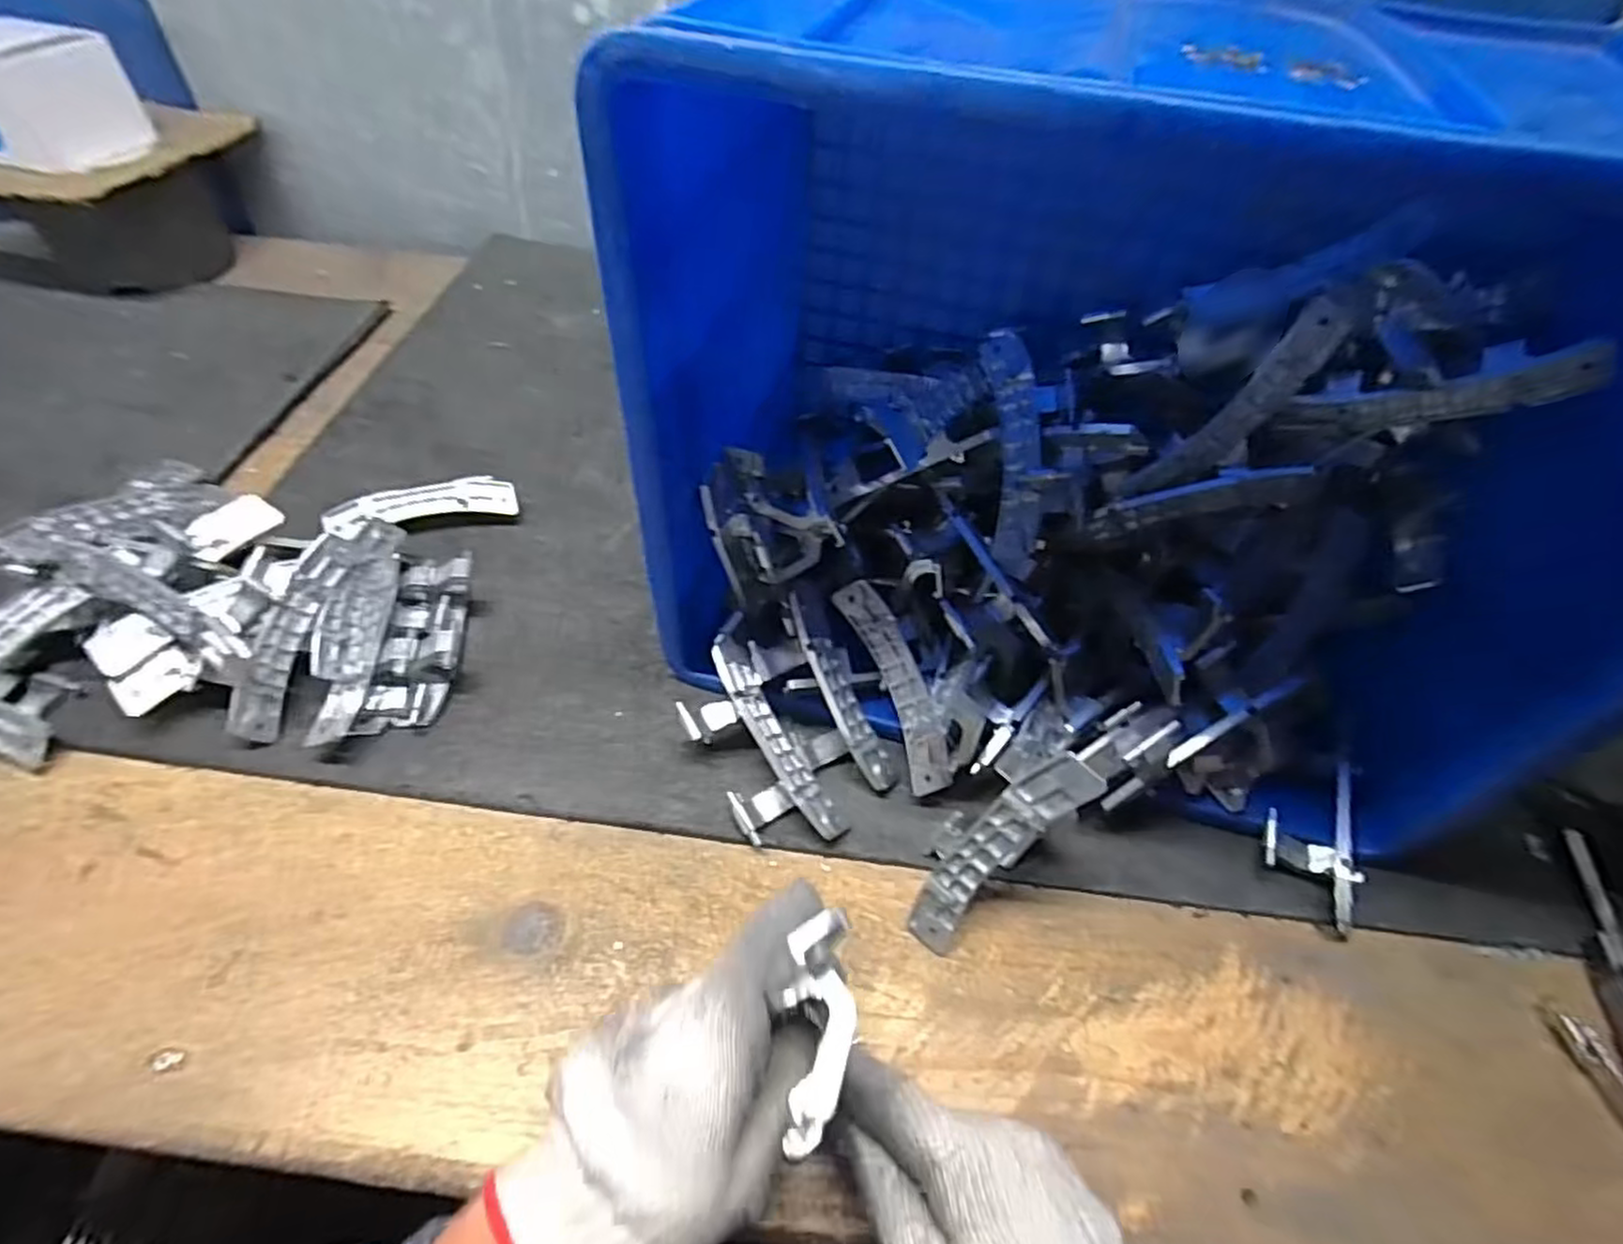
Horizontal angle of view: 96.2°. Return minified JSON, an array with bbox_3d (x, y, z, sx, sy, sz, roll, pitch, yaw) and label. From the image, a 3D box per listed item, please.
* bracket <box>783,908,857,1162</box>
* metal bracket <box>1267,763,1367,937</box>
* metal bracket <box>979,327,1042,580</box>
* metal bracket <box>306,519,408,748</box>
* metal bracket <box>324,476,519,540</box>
[{"bbox_3d":[0.005,0.149,0.271,0.025,0.030,0.080,3,77,-3],"label":"bracket"},{"bbox_3d":[0.332,0.142,0.485,0.054,0.030,0.102,13,52,5],"label":"metal bracket"},{"bbox_3d":[0.139,-0.117,0.496,0.030,0.058,0.164,-2,86,-7],"label":"metal bracket"},{"bbox_3d":[-0.339,-0.004,0.552,0.052,0.049,0.212,-3,52,-7],"label":"metal bracket"},{"bbox_3d":[-0.341,-0.104,0.642,0.153,0.017,0.037,-13,54,-15],"label":"metal bracket"}]

